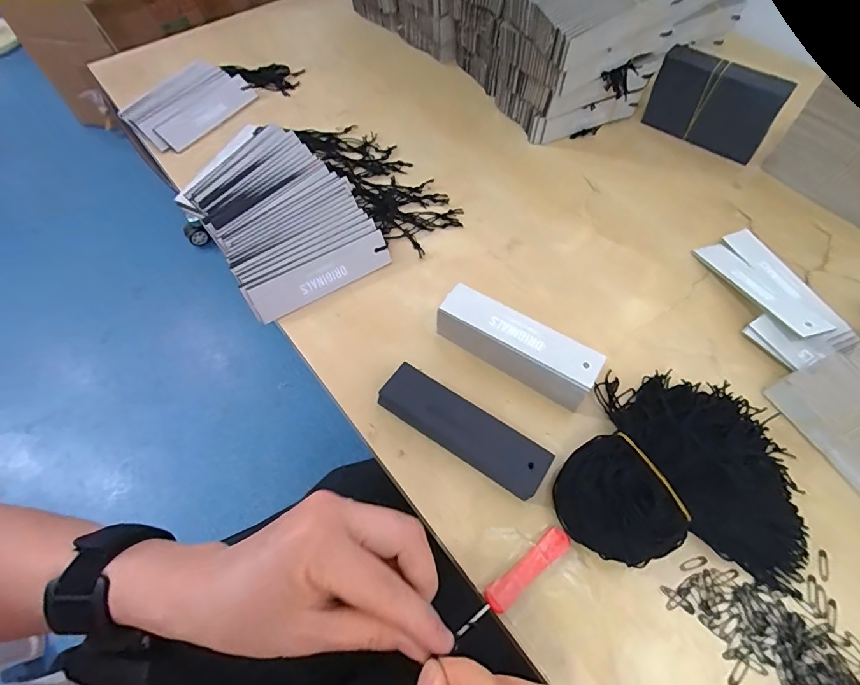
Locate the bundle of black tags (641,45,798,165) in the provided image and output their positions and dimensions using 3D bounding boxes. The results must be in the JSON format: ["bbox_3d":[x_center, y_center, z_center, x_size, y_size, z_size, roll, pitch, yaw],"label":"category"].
[{"bbox_3d":[0.312,-0.262,0.480,0.125,0.081,0.031,29,63,15],"label":"bundle of black tags"}]

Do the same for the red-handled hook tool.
[{"bbox_3d":[0.053,0.149,0.269,0.089,0.004,0.015,-33,65,-19],"label":"red-handled hook tool"}]

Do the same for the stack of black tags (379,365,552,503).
[{"bbox_3d":[0.023,0.064,0.311,0.124,0.023,0.038,31,64,16],"label":"stack of black tags"}]

